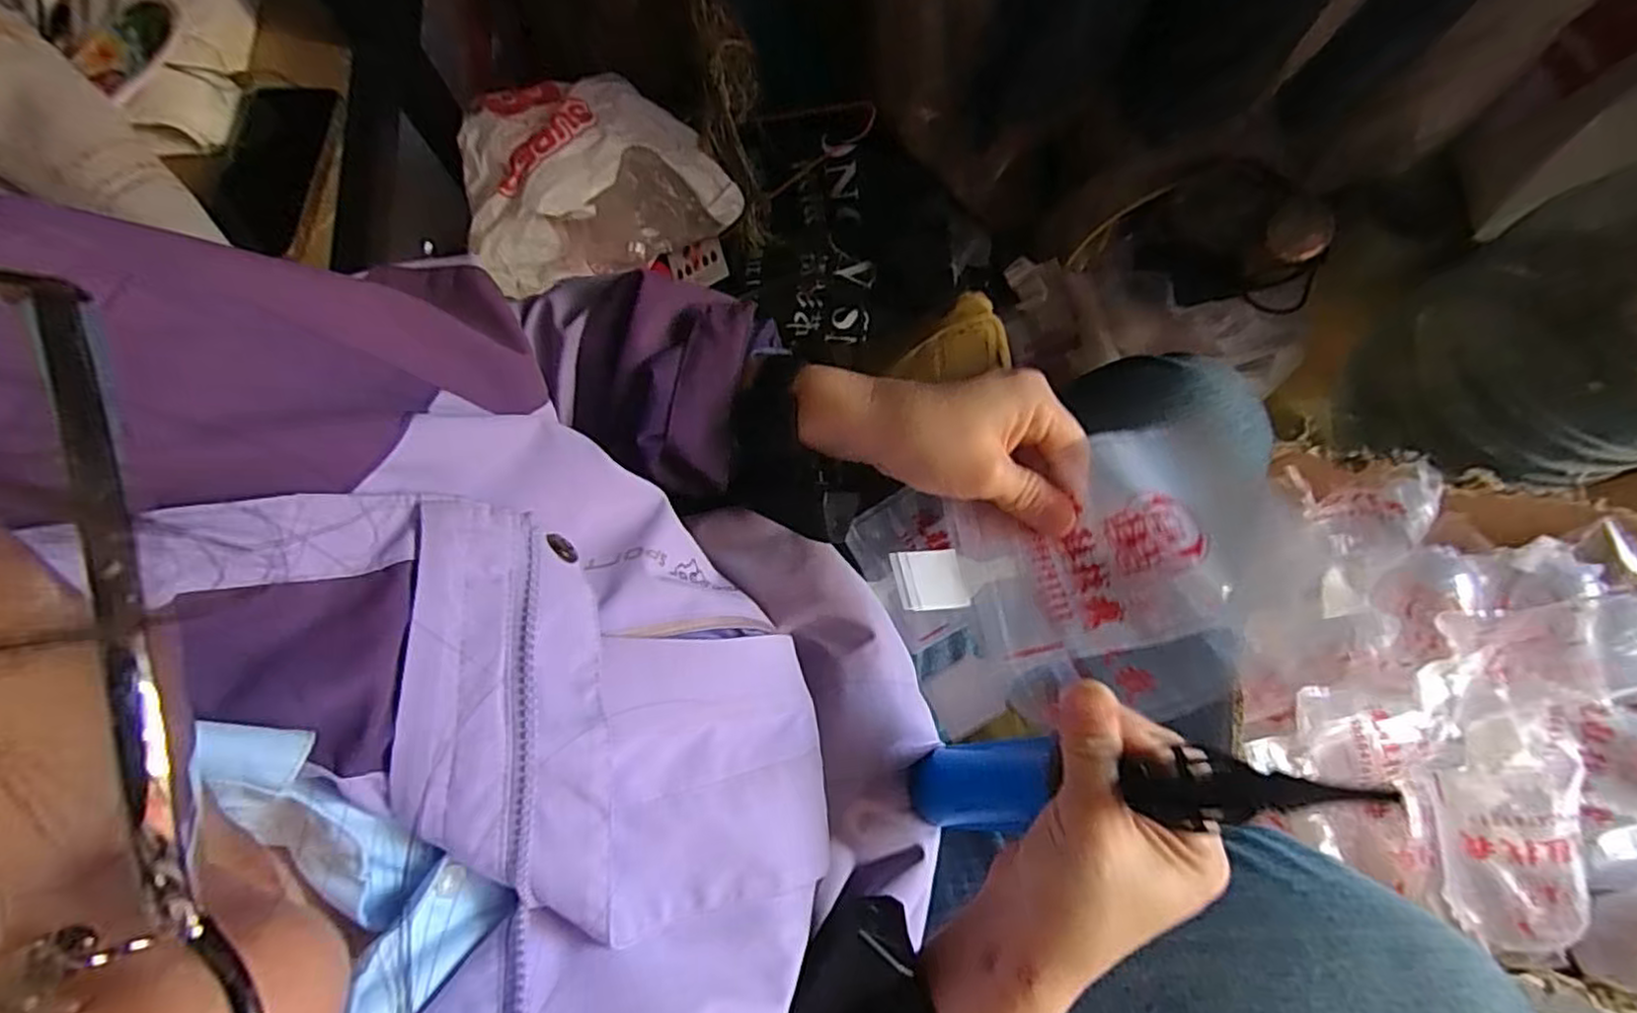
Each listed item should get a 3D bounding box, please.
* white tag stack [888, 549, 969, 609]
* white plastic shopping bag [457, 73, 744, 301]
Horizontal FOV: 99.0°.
[{"bbox_3d":[0.053,0.035,0.334,0.034,0.004,0.030,-4,63,-15],"label":"white tag stack"},{"bbox_3d":[-0.220,-0.322,0.677,0.246,0.131,0.134,-26,75,-5],"label":"white plastic shopping bag"}]

